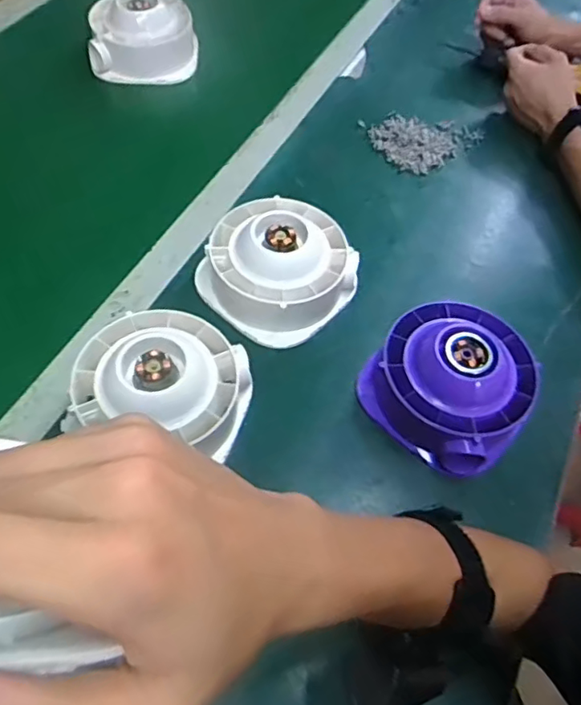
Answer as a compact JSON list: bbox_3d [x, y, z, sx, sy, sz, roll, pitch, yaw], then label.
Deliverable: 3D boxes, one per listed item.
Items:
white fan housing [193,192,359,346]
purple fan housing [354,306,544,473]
[{"bbox_3d":[-0.012,-0.086,0.539,0.131,0.064,0.128,2,59,-3],"label":"white fan housing"},{"bbox_3d":[0.142,0.021,0.484,0.133,0.062,0.126,39,64,18],"label":"purple fan housing"}]

